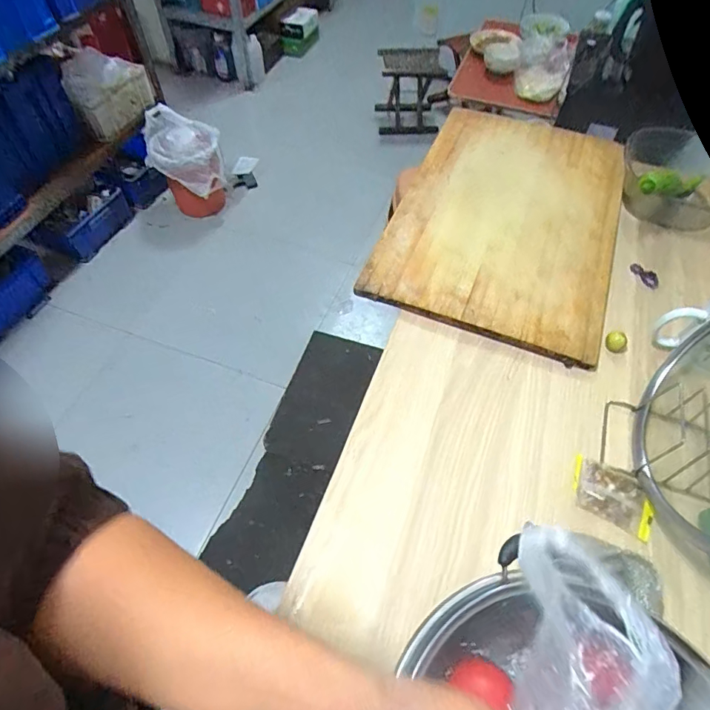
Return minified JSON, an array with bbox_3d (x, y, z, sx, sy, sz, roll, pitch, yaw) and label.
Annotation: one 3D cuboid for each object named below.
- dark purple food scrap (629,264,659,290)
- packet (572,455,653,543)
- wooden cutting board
[{"bbox_3d":[0.478,-0.133,0.735,0.025,0.014,0.056,-19,59,-13],"label":"dark purple food scrap"},{"bbox_3d":[0.306,0.165,0.534,0.091,0.011,0.068,26,60,15],"label":"packet"},{"bbox_3d":[0.278,-0.260,0.812,0.365,0.028,0.573,20,59,11],"label":"wooden cutting board"}]

